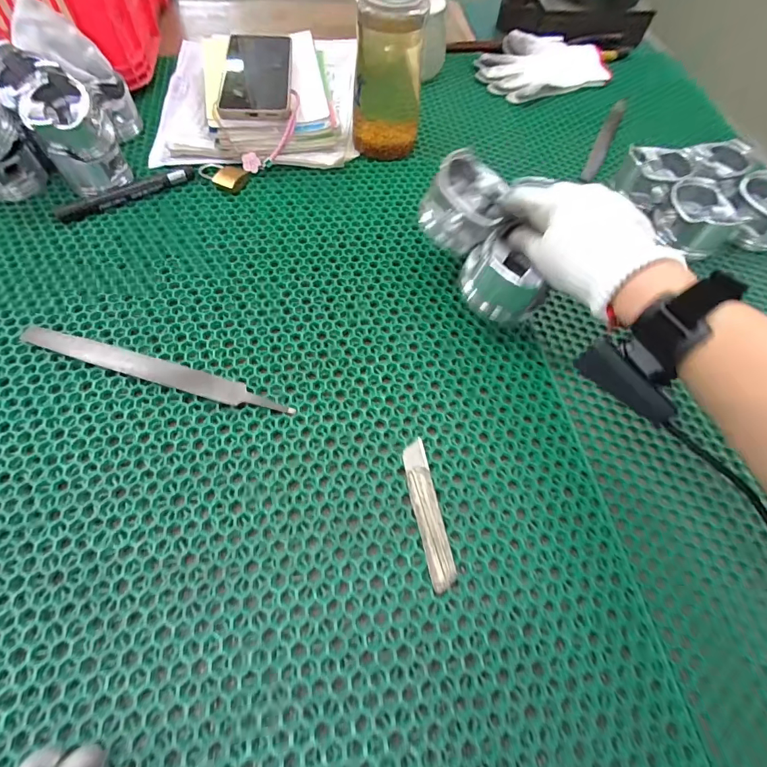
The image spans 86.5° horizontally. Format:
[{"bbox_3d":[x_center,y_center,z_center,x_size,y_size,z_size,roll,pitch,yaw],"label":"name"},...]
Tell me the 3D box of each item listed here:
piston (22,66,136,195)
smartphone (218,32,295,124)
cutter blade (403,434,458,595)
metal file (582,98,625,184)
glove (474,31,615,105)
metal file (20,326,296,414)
[{"bbox_3d":[-0.310,-0.253,0.415,0.070,0.094,0.073,-31,66,-19],"label":"piston"},{"bbox_3d":[-0.148,-0.366,0.483,0.075,0.014,0.162,1,63,-12],"label":"smartphone"},{"bbox_3d":[0.032,0.092,0.296,0.019,0.004,0.103,-9,61,-8],"label":"cutter blade"},{"bbox_3d":[0.307,-0.340,0.562,0.019,0.005,0.202,26,62,11],"label":"metal file"},{"bbox_3d":[0.238,-0.487,0.624,0.202,0.027,0.138,-20,63,-14],"label":"glove"},{"bbox_3d":[-0.190,-0.011,0.339,0.236,0.007,0.021,16,61,6],"label":"metal file"}]

